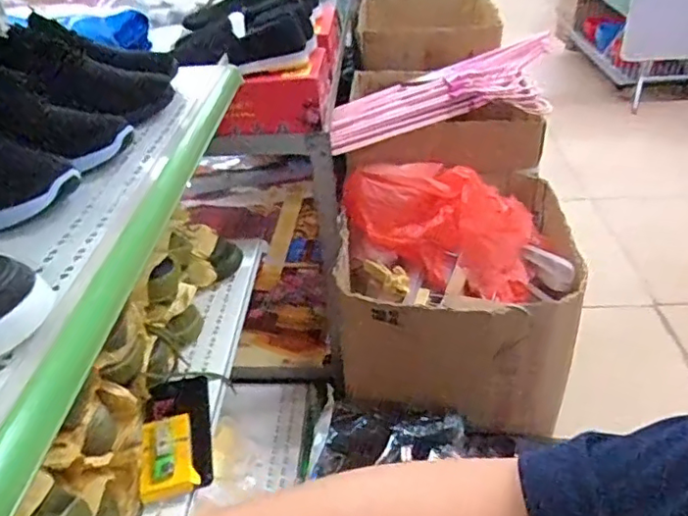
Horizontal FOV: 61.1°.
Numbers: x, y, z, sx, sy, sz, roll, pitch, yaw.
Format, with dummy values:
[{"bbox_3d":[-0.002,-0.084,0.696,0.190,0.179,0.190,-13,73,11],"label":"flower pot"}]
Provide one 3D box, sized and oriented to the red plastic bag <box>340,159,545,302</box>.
[{"bbox_3d":[0.200,-0.074,1.169,0.361,0.181,0.157,16,41,26],"label":"red plastic bag"}]

